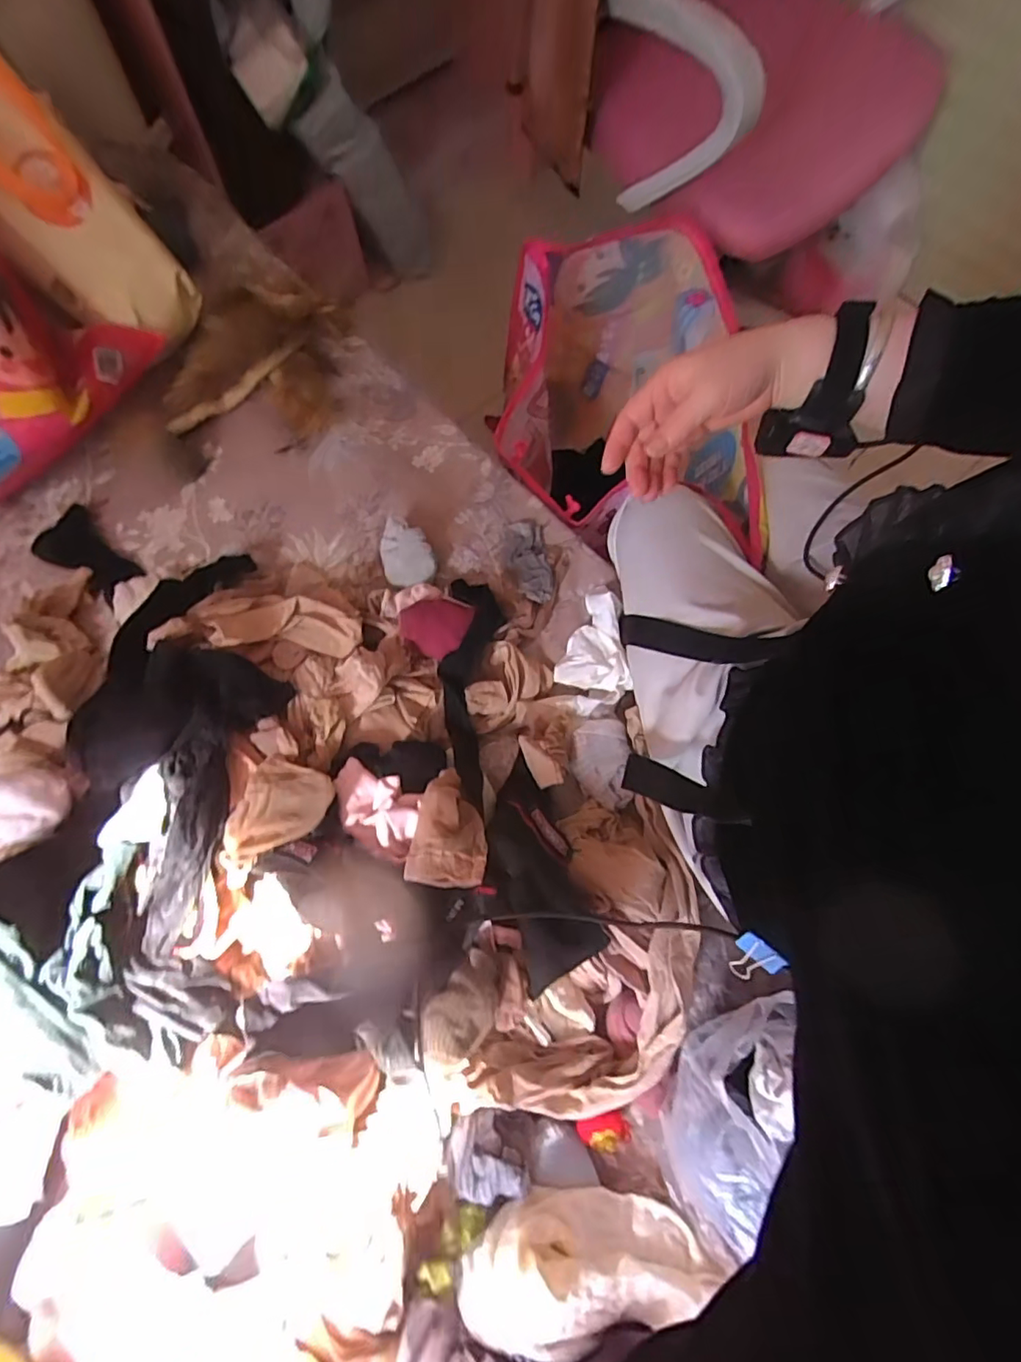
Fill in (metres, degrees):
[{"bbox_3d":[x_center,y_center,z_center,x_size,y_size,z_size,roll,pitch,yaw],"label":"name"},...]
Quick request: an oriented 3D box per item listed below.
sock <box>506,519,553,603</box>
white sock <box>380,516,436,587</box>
[{"bbox_3d":[0.021,-0.141,0.670,0.046,0.020,0.113,-8,73,-2],"label":"sock"},{"bbox_3d":[-0.116,-0.144,0.650,0.057,0.038,0.090,-14,73,-4],"label":"white sock"}]

